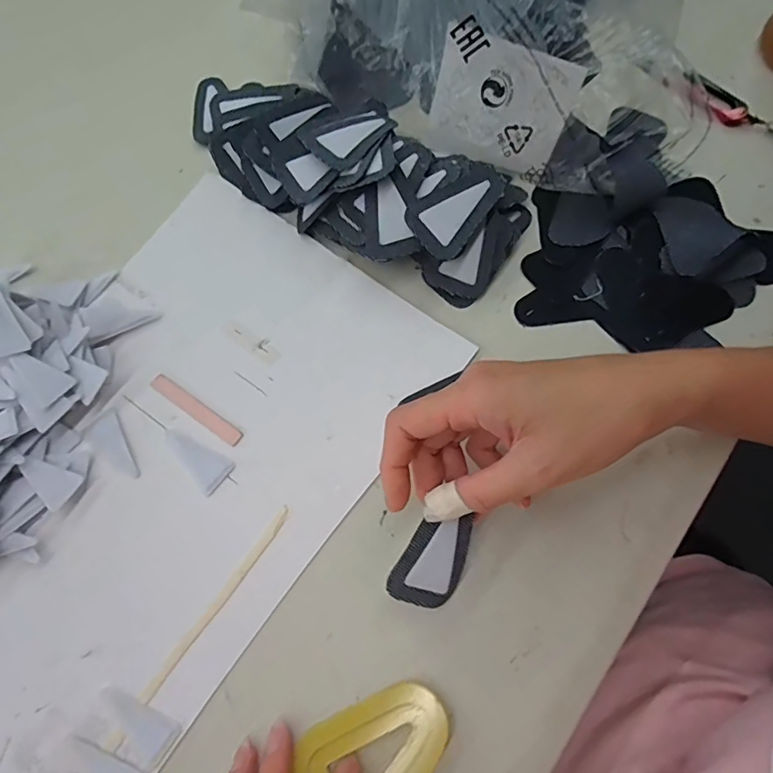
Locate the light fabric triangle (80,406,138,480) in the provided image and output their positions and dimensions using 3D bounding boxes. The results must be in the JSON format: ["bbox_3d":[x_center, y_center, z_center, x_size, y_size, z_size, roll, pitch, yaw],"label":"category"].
[{"bbox_3d":[-0.174,0.038,0.326,0.022,0.004,0.049,-43,78,-9],"label":"light fabric triangle"}]

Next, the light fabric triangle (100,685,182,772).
[{"bbox_3d":[-0.140,0.186,0.279,0.049,0.004,0.024,35,78,10],"label":"light fabric triangle"}]

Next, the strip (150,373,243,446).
[{"bbox_3d":[-0.126,0.014,0.330,0.074,0.004,0.010,34,78,10],"label":"strip"}]

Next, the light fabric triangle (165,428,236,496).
[{"bbox_3d":[-0.123,0.044,0.321,0.050,0.004,0.024,39,79,11],"label":"light fabric triangle"}]

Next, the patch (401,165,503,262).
[{"bbox_3d":[0.047,-0.112,0.321,0.065,0.005,0.040,-37,92,-3],"label":"patch"}]

